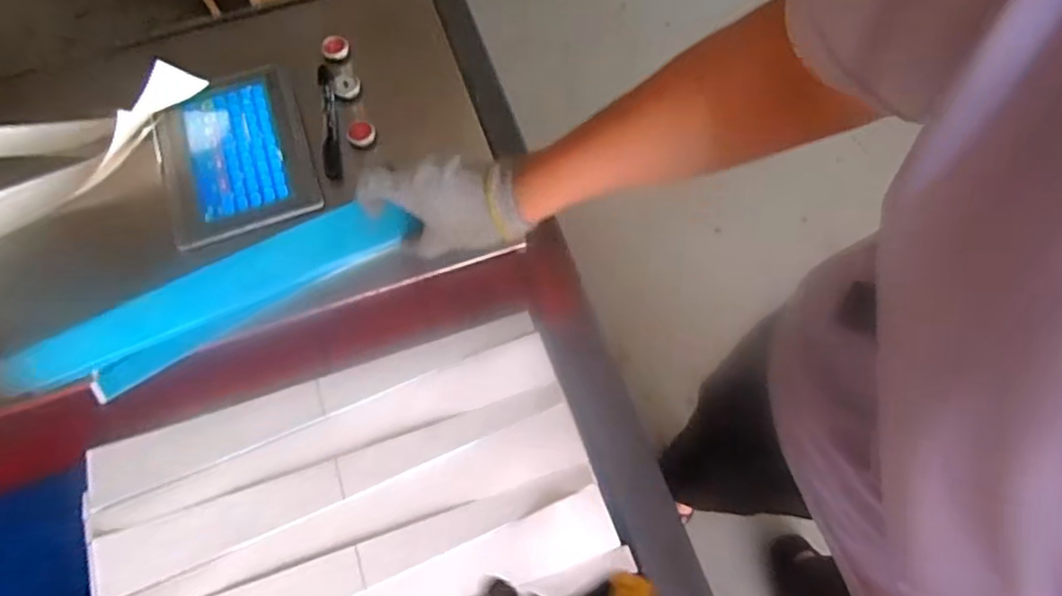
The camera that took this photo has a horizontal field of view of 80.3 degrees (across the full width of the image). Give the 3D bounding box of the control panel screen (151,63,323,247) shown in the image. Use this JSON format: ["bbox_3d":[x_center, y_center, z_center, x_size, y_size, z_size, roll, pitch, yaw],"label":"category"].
[{"bbox_3d":[-0.311,-0.150,0.656,0.142,0.023,0.191,-23,70,-8],"label":"control panel screen"}]

